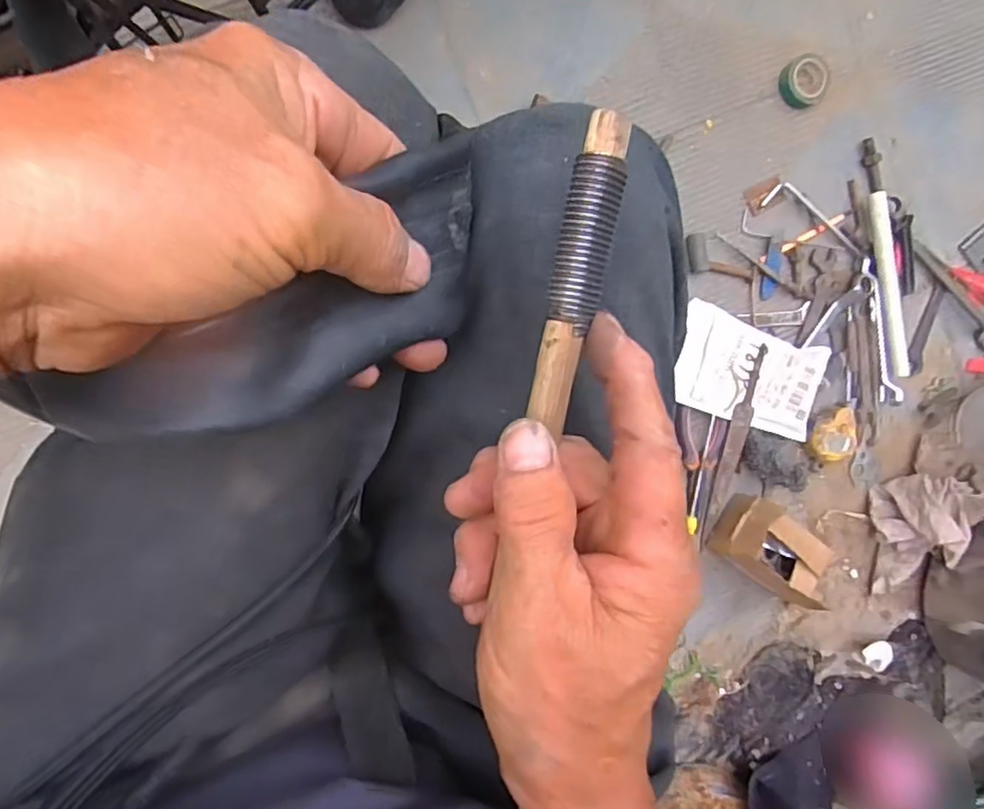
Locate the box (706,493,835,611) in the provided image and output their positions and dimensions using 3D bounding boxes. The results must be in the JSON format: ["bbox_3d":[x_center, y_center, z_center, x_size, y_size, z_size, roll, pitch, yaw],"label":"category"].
[{"bbox_3d":[0.354,0.184,0.760,0.142,0.074,0.094,30,90,-12],"label":"box"}]

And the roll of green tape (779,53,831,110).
[{"bbox_3d":[0.368,-0.382,0.718,0.053,0.017,0.055,-1,96,-10],"label":"roll of green tape"}]

